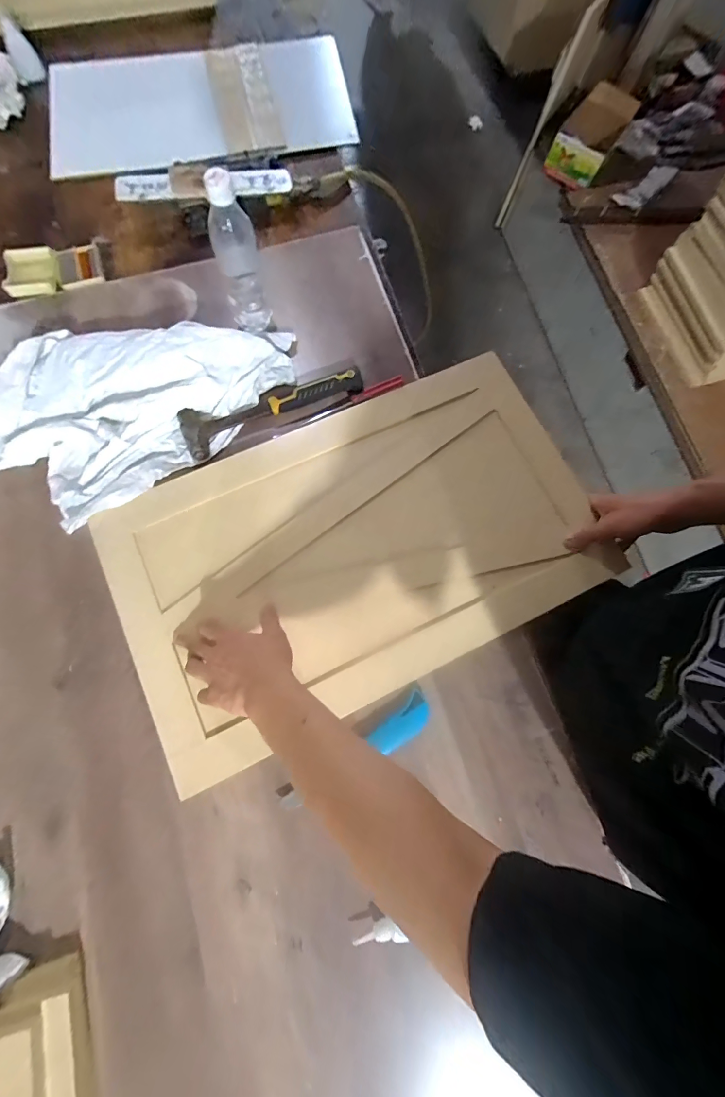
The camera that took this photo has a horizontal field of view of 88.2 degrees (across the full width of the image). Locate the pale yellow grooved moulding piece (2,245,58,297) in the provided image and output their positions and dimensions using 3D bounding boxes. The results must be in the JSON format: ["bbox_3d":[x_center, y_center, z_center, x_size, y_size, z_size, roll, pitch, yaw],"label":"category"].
[{"bbox_3d":[-0.539,-0.452,0.607,0.089,0.018,0.082,-9,78,-3],"label":"pale yellow grooved moulding piece"}]

